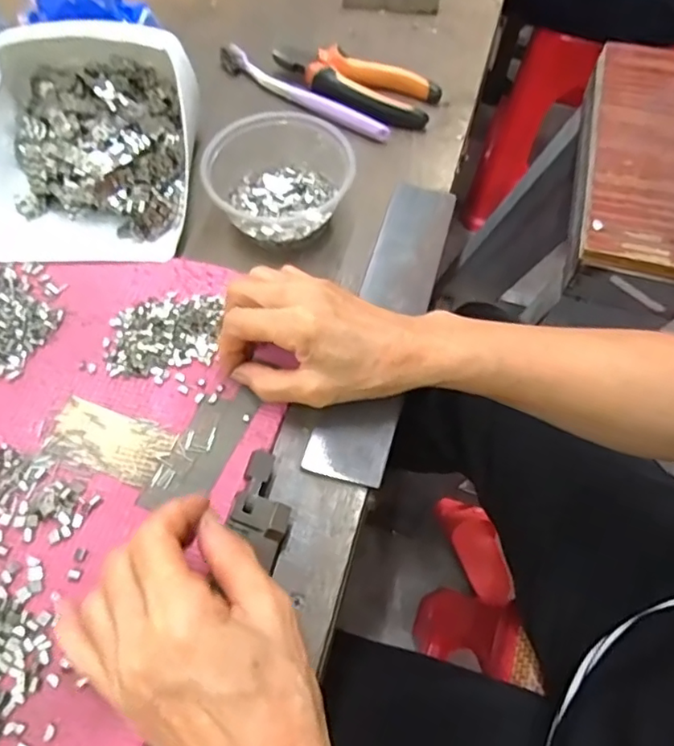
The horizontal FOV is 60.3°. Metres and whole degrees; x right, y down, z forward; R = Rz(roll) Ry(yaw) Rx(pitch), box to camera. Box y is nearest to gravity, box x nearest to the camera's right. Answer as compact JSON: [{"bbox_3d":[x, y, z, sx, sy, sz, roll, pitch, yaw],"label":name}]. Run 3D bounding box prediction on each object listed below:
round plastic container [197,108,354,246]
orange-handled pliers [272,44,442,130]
[{"bbox_3d":[-0.045,-0.145,0.434,0.112,0.050,0.095,9,62,2],"label":"round plastic container"},{"bbox_3d":[0.013,-0.253,0.513,0.147,0.023,0.063,21,63,9],"label":"orange-handled pliers"}]

